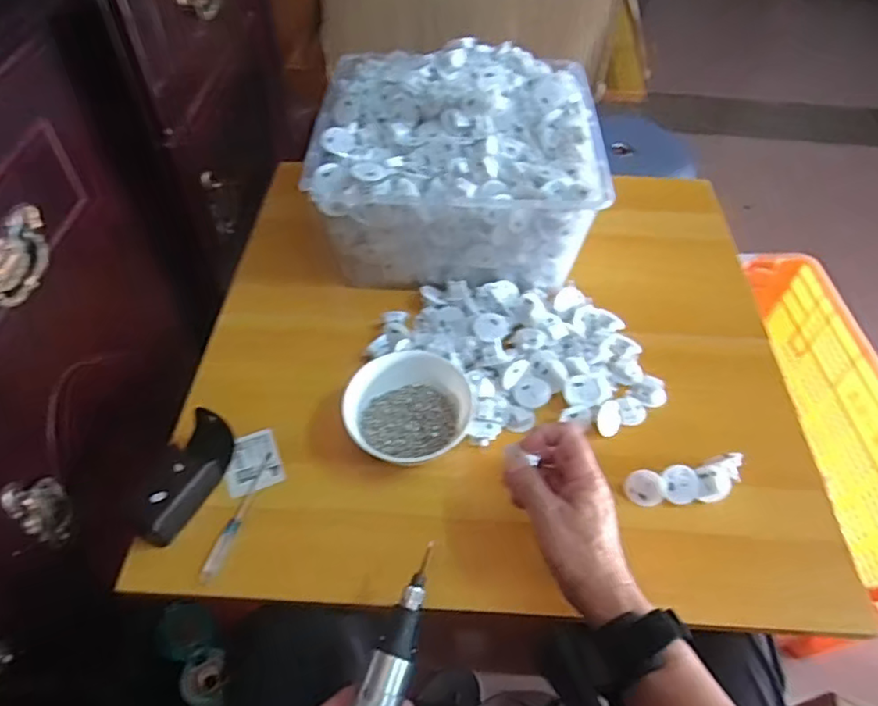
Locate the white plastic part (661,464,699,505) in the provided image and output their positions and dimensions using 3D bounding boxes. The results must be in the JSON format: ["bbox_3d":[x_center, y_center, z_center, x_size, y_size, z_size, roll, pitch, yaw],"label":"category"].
[{"bbox_3d":[0.215,0.117,0.543,0.031,0.006,0.033,0,88,11],"label":"white plastic part"}]

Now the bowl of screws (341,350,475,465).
[{"bbox_3d":[-0.030,0.051,0.574,0.117,0.041,0.108,1,51,-2],"label":"bowl of screws"}]

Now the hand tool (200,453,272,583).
[{"bbox_3d":[-0.174,0.139,0.533,0.013,0.008,0.123,12,51,6],"label":"hand tool"}]

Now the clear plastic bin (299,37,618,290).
[{"bbox_3d":[0.019,-0.223,0.708,0.301,0.155,0.260,3,51,0],"label":"clear plastic bin"}]

